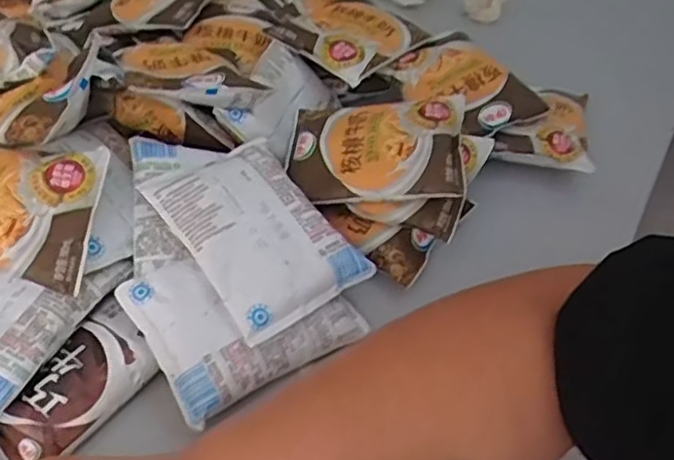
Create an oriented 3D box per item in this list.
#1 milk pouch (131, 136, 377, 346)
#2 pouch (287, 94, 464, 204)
[{"bbox_3d":[-0.062,-0.012,0.429,0.092,0.024,0.158,-30,72,-26],"label":"milk pouch"},{"bbox_3d":[0.026,-0.061,0.474,0.124,0.016,0.092,-2,54,15],"label":"pouch"}]

